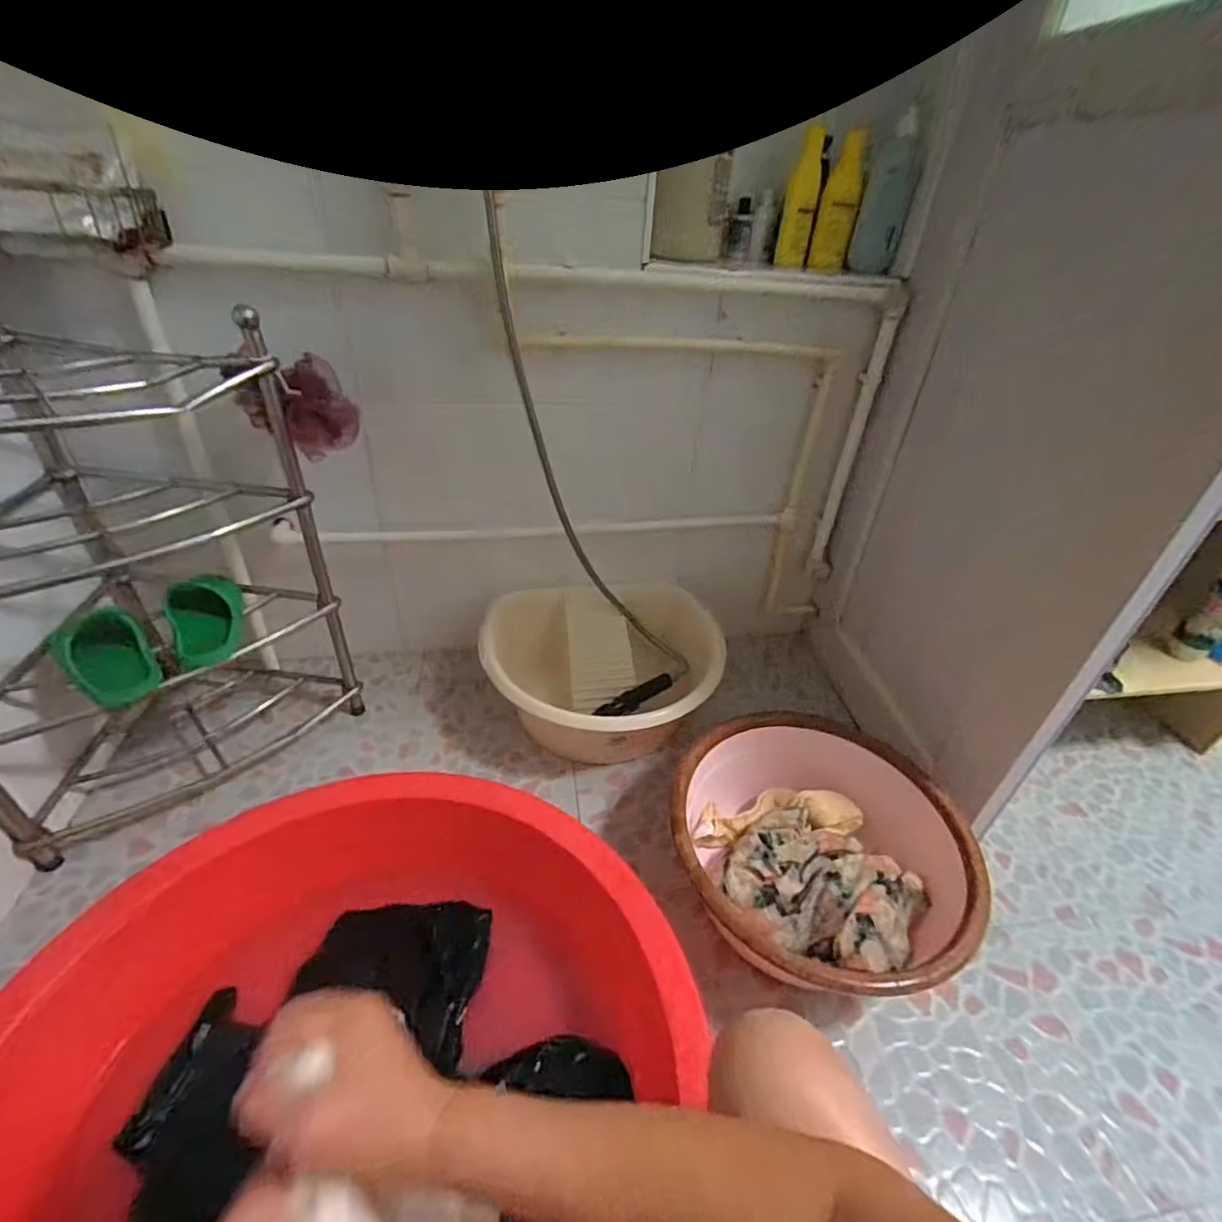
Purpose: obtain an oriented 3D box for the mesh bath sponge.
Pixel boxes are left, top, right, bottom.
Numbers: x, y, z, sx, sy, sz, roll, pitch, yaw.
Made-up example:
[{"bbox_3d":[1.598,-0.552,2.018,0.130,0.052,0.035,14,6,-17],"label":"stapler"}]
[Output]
[{"bbox_3d":[-0.443,-0.292,0.820,0.141,0.124,0.088,-24,45,-34],"label":"mesh bath sponge"}]

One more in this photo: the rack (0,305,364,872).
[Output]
[{"bbox_3d":[-0.713,-0.052,0.834,0.319,0.652,0.473,30,43,30],"label":"rack"}]

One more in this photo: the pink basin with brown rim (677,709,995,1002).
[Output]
[{"bbox_3d":[0.302,0.358,0.821,0.433,0.184,0.370,10,36,6],"label":"pink basin with brown rim"}]

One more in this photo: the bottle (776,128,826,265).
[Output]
[{"bbox_3d":[0.311,-0.668,0.941,0.048,0.180,0.062,10,36,7],"label":"bottle"}]

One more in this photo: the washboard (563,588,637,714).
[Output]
[{"bbox_3d":[-0.019,0.070,1.114,0.124,0.017,0.227,-2,81,-17],"label":"washboard"}]

